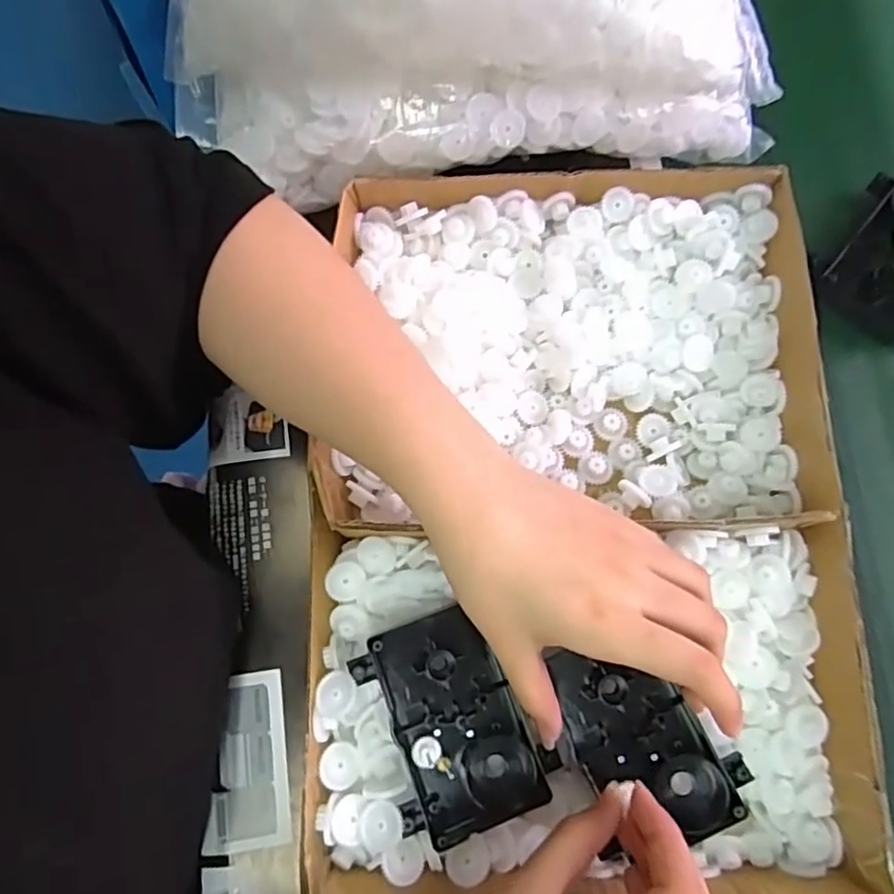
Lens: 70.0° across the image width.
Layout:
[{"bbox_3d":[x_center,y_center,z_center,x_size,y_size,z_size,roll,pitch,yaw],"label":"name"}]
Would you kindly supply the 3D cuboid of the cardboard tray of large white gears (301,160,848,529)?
[{"bbox_3d":[0.069,-0.053,0.367,0.268,0.049,0.202,-1,76,1],"label":"cardboard tray of large white gears"}]

